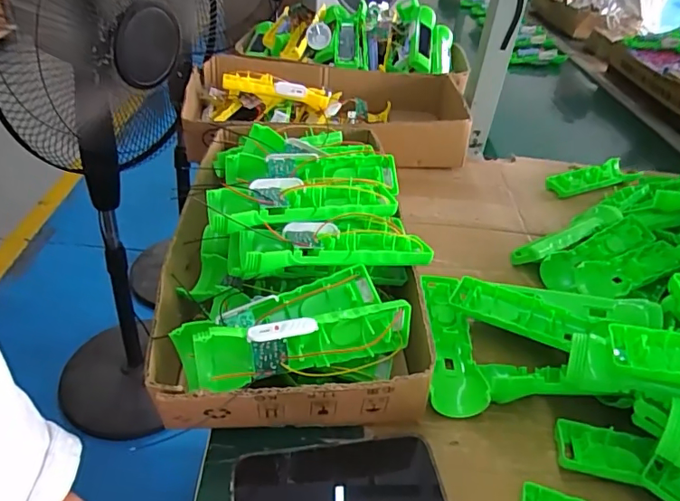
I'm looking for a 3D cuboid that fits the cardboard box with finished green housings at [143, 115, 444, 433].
[{"bbox_3d":[-0.042,0.021,0.453,0.223,0.151,0.260,-3,38,-8],"label":"cardboard box with finished green housings"}]

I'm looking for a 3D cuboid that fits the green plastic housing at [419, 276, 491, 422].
[{"bbox_3d":[0.105,0.084,0.479,0.046,0.029,0.156,5,37,3],"label":"green plastic housing"}]

